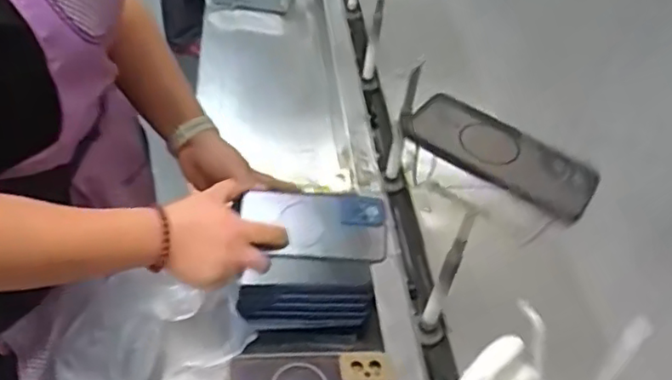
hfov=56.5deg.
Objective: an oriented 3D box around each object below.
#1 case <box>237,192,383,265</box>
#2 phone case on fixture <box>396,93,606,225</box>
[{"bbox_3d":[-0.025,0.040,0.697,0.159,0.013,0.074,1,84,-1],"label":"case"},{"bbox_3d":[0.142,-0.031,0.545,0.165,0.017,0.062,26,66,10],"label":"phone case on fixture"}]

